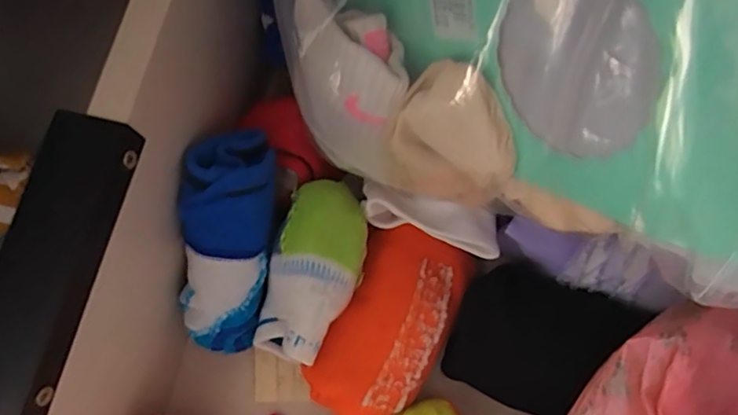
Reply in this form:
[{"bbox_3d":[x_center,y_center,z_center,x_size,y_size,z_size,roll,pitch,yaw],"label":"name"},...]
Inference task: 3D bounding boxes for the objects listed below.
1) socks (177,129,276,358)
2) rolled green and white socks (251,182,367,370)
[{"bbox_3d":[-0.080,0.022,0.307,0.048,0.044,0.127,9,110,4],"label":"socks"},{"bbox_3d":[-0.032,0.037,0.317,0.052,0.054,0.102,21,78,6],"label":"rolled green and white socks"}]

